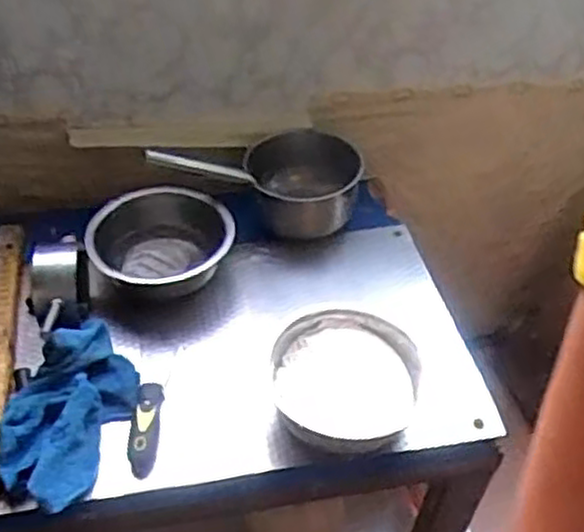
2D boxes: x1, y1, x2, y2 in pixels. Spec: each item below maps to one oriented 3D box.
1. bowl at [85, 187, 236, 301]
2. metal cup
[{"bbox_3d":[-0.168,-0.023,0.982,0.176,0.082,0.162,2,41,-1],"label":"bowl"},{"bbox_3d":[-0.275,0.019,0.881,0.056,0.061,0.068,-8,42,-13],"label":"metal cup"}]

